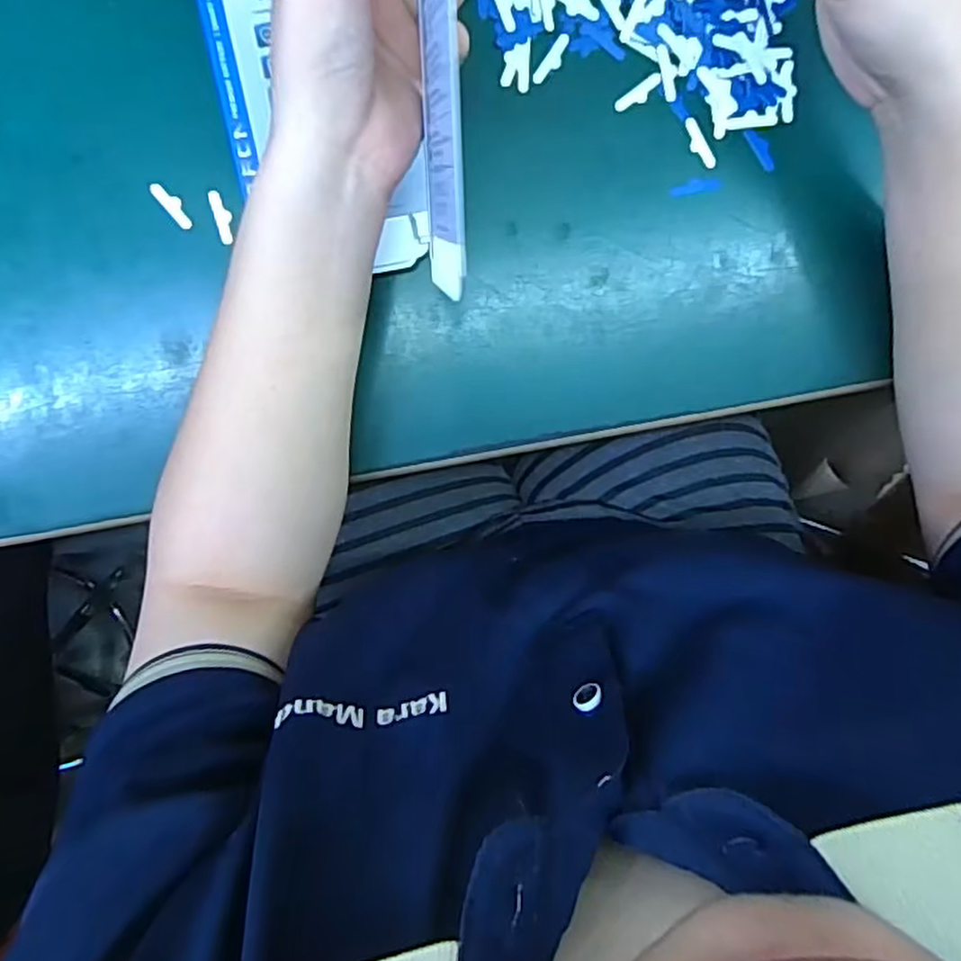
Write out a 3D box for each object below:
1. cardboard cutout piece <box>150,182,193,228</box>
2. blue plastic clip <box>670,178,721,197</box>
[{"bbox_3d":[-0.159,-0.141,0.359,0.010,0.004,0.027,-40,98,5],"label":"cardboard cutout piece"},{"bbox_3d":[0.112,-0.153,0.364,0.026,0.004,0.007,-10,100,0],"label":"blue plastic clip"}]

